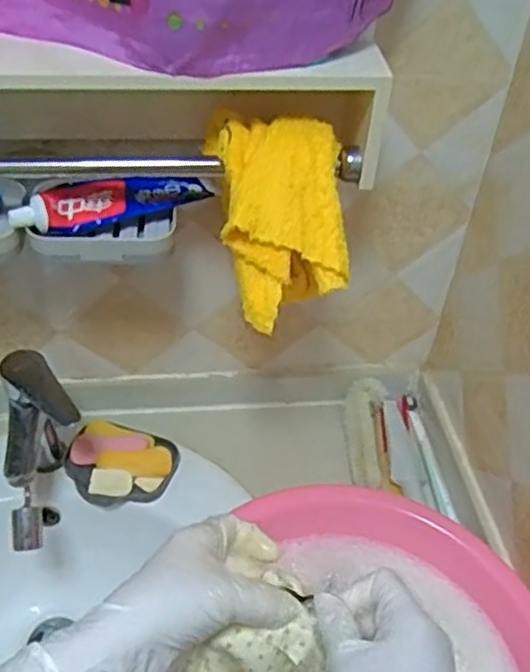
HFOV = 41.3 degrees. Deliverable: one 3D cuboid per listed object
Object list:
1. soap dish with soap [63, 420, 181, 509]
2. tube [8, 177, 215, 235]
[{"bbox_3d":[-0.164,0.144,0.791,0.121,0.033,0.094,13,44,9],"label":"soap dish with soap"},{"bbox_3d":[-0.134,-0.118,0.620,0.171,0.037,0.028,-17,47,-21],"label":"tube"}]

